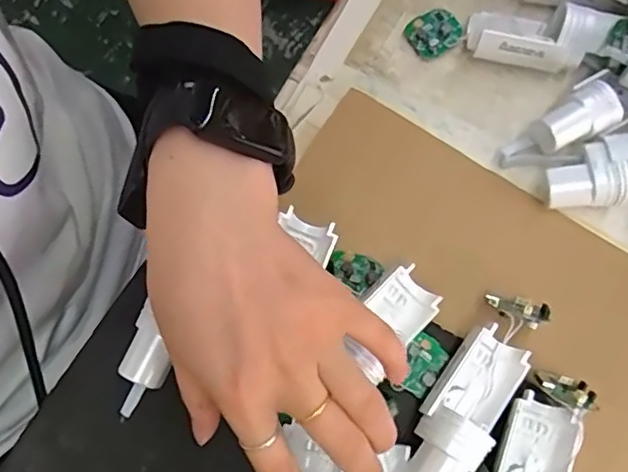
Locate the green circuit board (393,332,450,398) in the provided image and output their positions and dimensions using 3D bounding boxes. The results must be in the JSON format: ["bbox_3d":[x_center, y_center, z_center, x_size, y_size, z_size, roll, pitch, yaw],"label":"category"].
[{"bbox_3d":[0.057,0.070,0.316,0.020,0.008,0.032,35,80,8],"label":"green circuit board"}]

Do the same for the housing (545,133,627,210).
[{"bbox_3d":[0.178,-0.040,0.337,0.089,0.036,0.034,-19,78,-4],"label":"housing"}]

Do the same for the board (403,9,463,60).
[{"bbox_3d":[0.077,-0.130,0.377,0.032,0.008,0.027,-33,79,-7],"label":"board"}]

